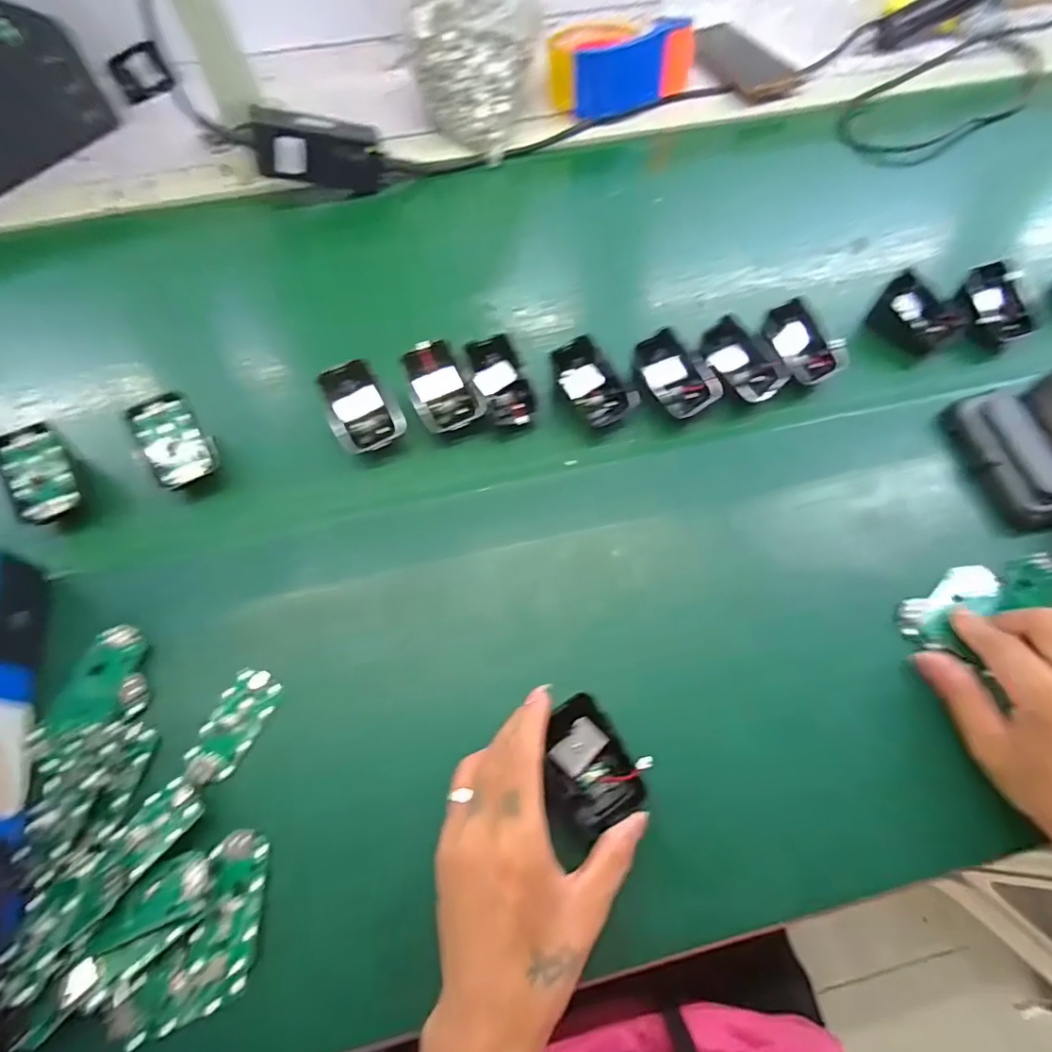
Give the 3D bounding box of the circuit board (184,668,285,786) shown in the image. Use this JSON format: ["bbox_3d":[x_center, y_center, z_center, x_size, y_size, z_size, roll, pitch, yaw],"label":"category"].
[{"bbox_3d":[-0.176,0.119,0.329,0.031,0.007,0.065,24,67,12],"label":"circuit board"}]

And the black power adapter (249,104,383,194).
[{"bbox_3d":[-0.196,-0.353,0.520,0.116,0.056,0.030,-4,62,-24],"label":"black power adapter"}]

